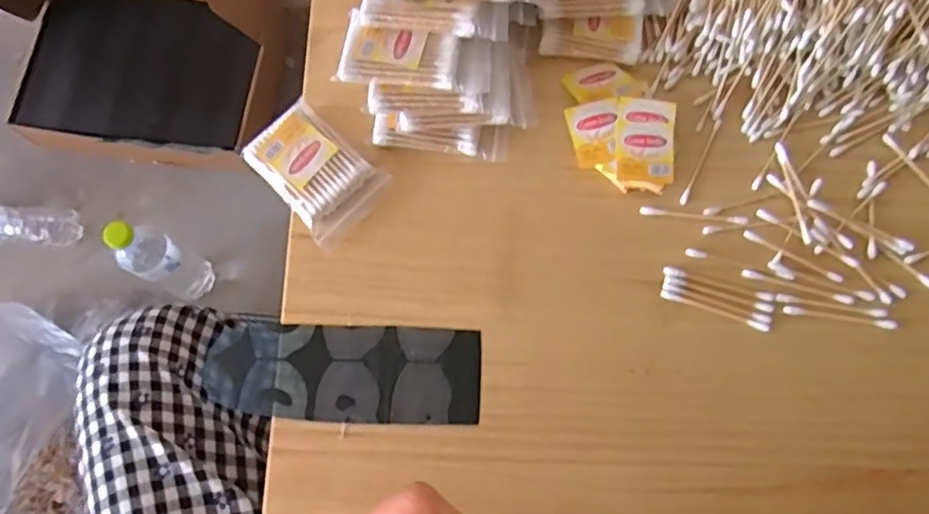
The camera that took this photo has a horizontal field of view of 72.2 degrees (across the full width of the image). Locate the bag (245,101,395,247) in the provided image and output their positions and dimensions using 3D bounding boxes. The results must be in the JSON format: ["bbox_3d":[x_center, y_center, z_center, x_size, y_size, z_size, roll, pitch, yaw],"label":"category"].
[{"bbox_3d":[-0.102,-0.060,0.433,0.060,0.014,0.086,-43,79,-11],"label":"bag"}]

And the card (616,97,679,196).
[{"bbox_3d":[0.124,-0.077,0.435,0.040,0.005,0.063,6,81,-1],"label":"card"}]

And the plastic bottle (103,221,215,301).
[{"bbox_3d":[-0.403,0.000,0.830,0.073,0.210,0.063,27,76,7],"label":"plastic bottle"}]

